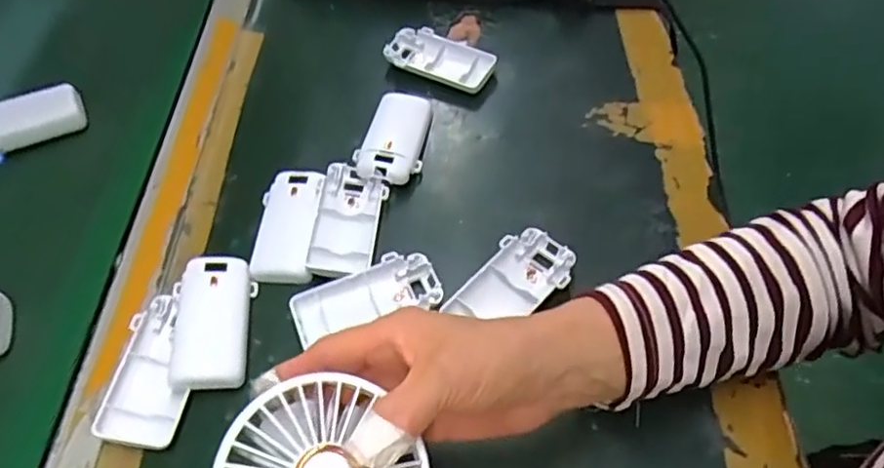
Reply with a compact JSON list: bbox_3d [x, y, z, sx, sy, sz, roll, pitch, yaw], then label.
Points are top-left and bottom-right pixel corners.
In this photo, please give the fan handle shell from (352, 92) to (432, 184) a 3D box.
[{"bbox_3d":[-0.037,-0.076,0.495,0.047,0.024,0.091,2,54,7],"label":"fan handle shell"}]

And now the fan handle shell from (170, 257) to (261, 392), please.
[{"bbox_3d":[-0.147,0.052,0.401,0.046,0.017,0.091,-7,54,0],"label":"fan handle shell"}]

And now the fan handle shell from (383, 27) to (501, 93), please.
[{"bbox_3d":[-0.003,-0.149,0.549,0.093,0.019,0.050,20,58,18],"label":"fan handle shell"}]

